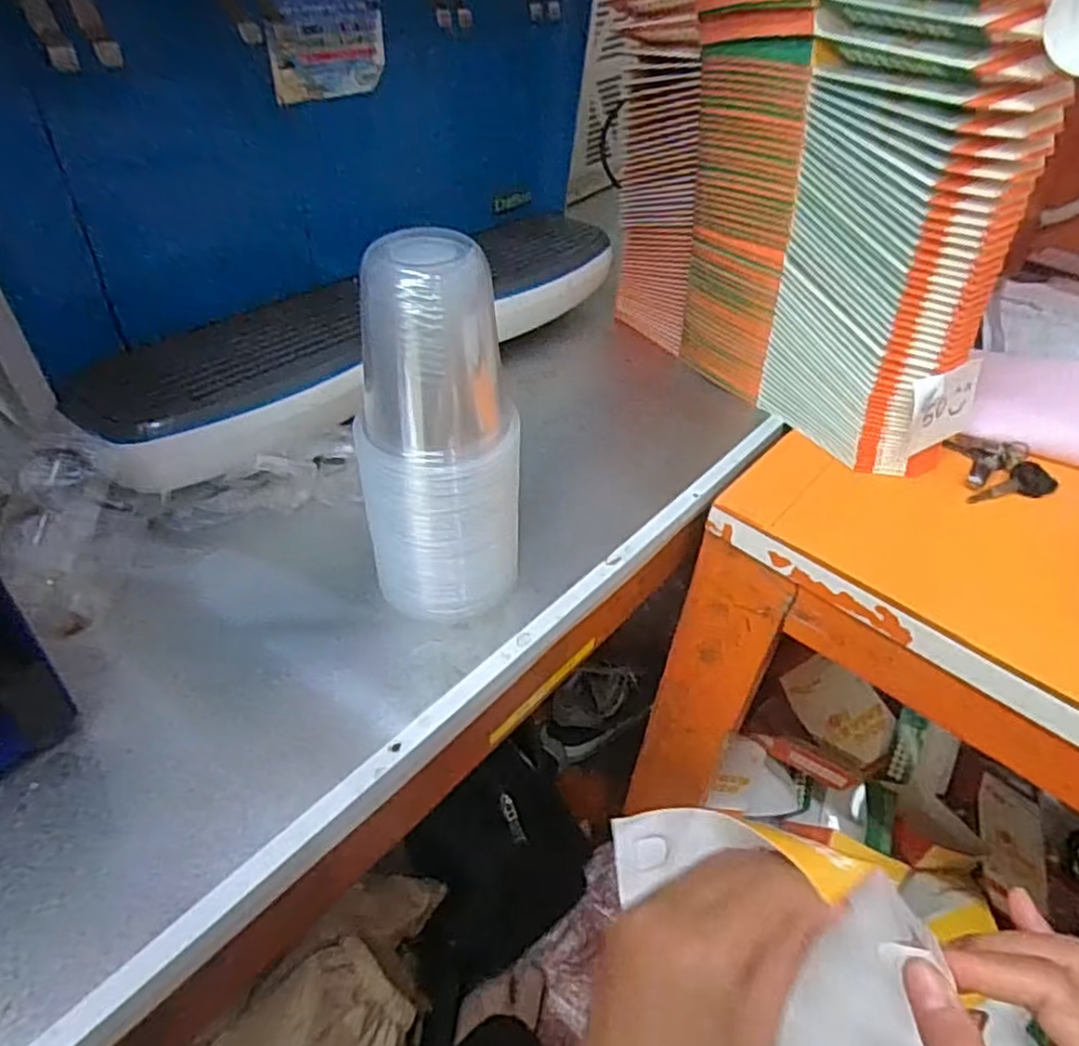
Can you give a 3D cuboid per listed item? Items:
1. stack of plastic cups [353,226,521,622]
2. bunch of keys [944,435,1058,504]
[{"bbox_3d":[-0.055,-0.043,0.388,0.074,0.213,0.069,22,44,20],"label":"stack of plastic cups"},{"bbox_3d":[0.379,-0.045,0.568,0.078,0.016,0.077,5,41,2],"label":"bunch of keys"}]

